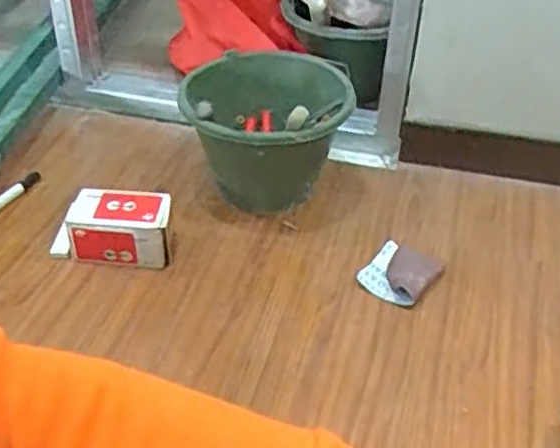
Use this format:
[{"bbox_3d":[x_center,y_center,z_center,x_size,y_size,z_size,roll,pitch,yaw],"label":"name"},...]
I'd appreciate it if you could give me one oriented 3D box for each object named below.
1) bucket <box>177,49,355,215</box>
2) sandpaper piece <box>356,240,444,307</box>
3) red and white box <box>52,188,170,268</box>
[{"bbox_3d":[-0.021,-0.131,1.067,0.230,0.218,0.216,-1,39,0],"label":"bucket"},{"bbox_3d":[0.164,0.068,0.978,0.092,0.020,0.093,28,47,30],"label":"sandpaper piece"},{"bbox_3d":[-0.233,0.007,0.999,0.160,0.079,0.088,-2,39,-1],"label":"red and white box"}]

